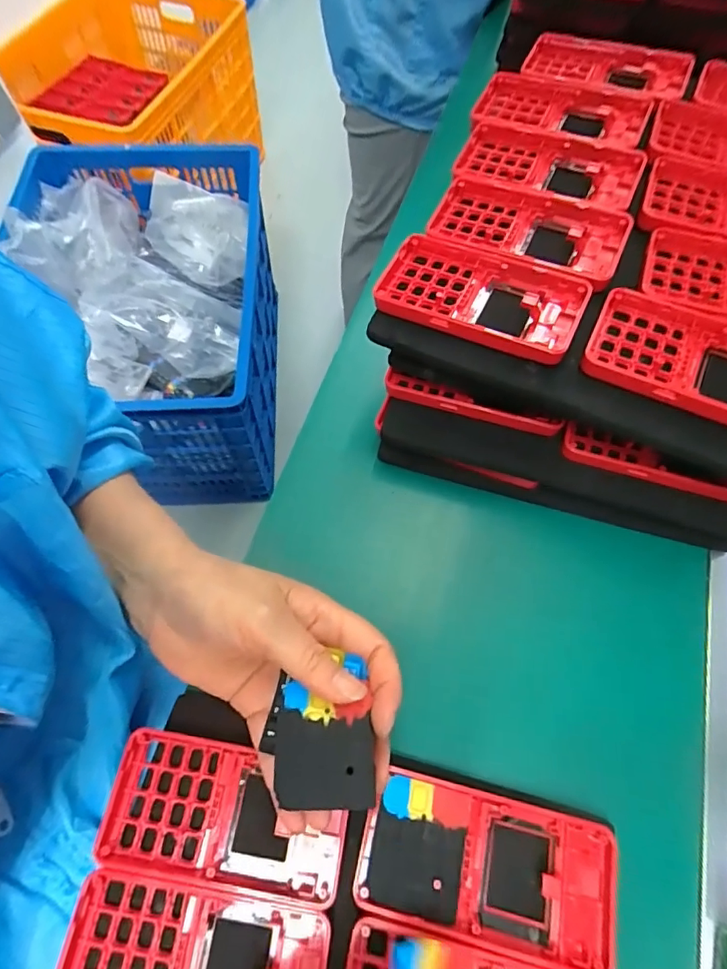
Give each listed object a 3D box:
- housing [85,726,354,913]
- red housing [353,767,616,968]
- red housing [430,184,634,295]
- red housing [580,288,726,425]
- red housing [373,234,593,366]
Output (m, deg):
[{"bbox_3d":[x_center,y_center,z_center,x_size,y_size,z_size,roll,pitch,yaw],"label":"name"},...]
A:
[{"bbox_3d":[-0.071,0.170,0.260,0.122,0.010,0.061,8,64,4],"label":"housing"},{"bbox_3d":[0.062,0.189,0.249,0.123,0.010,0.061,13,65,6],"label":"red housing"},{"bbox_3d":[0.110,-0.174,0.337,0.126,0.013,0.069,28,67,13],"label":"red housing"},{"bbox_3d":[0.197,-0.068,0.287,0.128,0.014,0.067,26,67,12],"label":"red housing"},{"bbox_3d":[0.074,-0.122,0.314,0.123,0.012,0.068,24,67,11],"label":"red housing"}]

